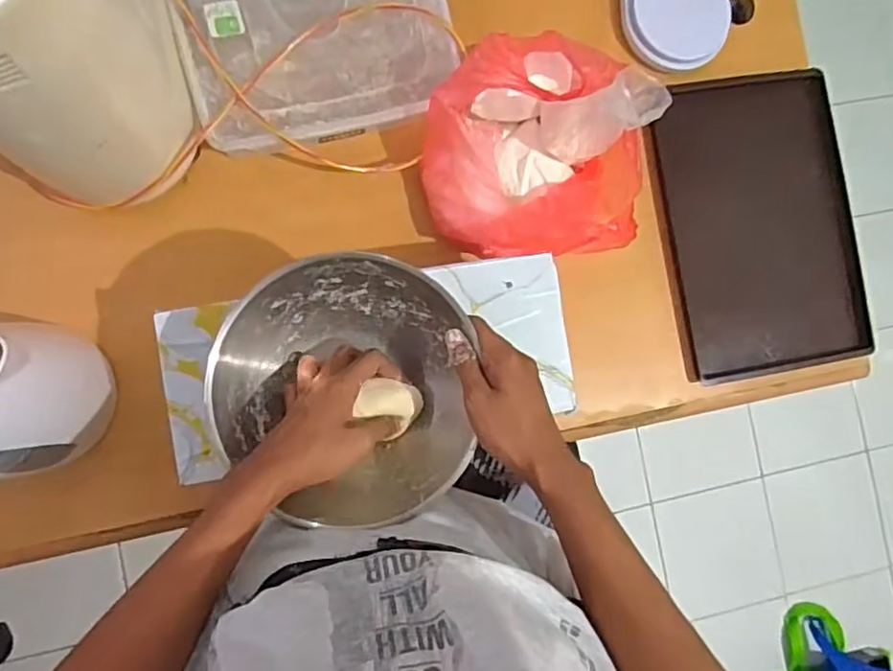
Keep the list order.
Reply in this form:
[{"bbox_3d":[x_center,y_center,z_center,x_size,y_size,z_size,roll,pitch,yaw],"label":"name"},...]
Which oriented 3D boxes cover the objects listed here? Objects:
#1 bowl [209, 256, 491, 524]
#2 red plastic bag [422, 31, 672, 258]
[{"bbox_3d":[-0.090,0.045,0.549,0.197,0.081,0.215,0,88,-8],"label":"bowl"},{"bbox_3d":[0.101,-0.192,0.659,0.227,0.204,0.226,44,83,-5],"label":"red plastic bag"}]

